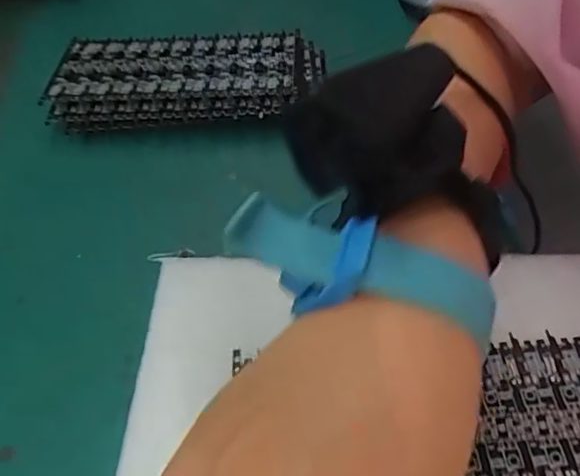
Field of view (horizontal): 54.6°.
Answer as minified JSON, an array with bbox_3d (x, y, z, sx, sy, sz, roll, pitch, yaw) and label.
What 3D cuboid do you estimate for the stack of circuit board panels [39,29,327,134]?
[{"bbox_3d":[-0.066,-0.104,0.380,0.178,0.034,0.080,-3,50,3],"label":"stack of circuit board panels"}]

